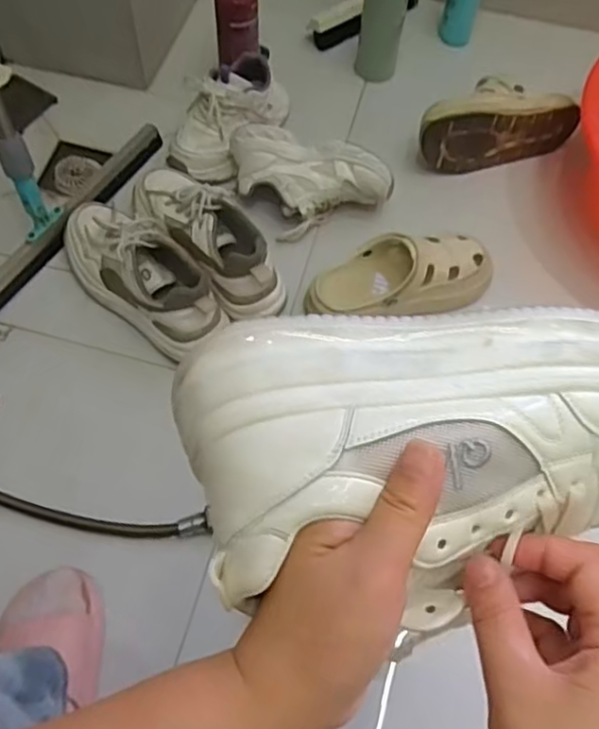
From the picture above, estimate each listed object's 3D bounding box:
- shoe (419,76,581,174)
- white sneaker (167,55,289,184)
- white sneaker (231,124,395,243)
[{"bbox_3d":[0.279,-0.373,1.016,0.239,0.109,0.112,-15,64,-11],"label":"shoe"},{"bbox_3d":[-0.101,-0.368,1.000,0.094,0.103,0.222,29,66,11],"label":"white sneaker"},{"bbox_3d":[0.009,-0.242,0.950,0.232,0.102,0.118,10,62,2],"label":"white sneaker"}]

